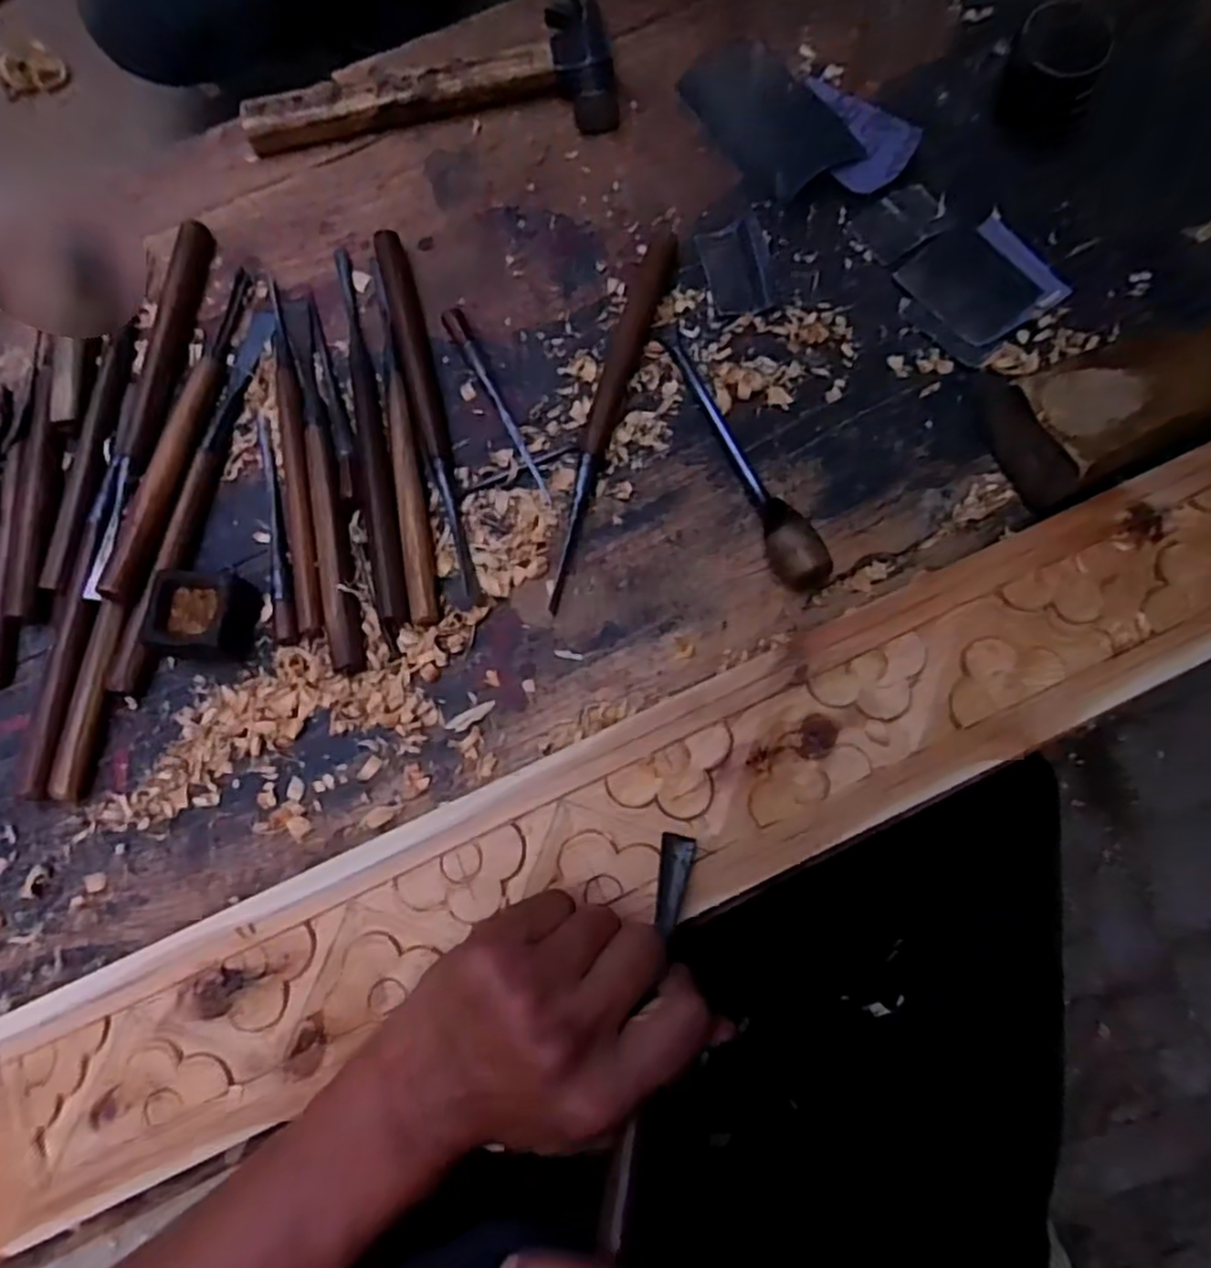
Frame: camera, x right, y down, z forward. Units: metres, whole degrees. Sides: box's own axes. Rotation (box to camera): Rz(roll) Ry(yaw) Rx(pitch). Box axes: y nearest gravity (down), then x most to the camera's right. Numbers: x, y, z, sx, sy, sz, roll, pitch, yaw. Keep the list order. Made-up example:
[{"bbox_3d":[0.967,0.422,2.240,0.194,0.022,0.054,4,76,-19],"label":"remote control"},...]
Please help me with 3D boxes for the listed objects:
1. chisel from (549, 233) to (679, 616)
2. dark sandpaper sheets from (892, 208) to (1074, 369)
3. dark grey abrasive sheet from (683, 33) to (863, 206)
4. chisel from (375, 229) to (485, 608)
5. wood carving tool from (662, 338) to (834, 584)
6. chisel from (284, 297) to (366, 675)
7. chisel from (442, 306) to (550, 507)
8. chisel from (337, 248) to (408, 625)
[{"bbox_3d":[0.001,-0.133,0.433,0.020,0.013,0.246,17,78,5],"label":"chisel"},{"bbox_3d":[0.229,-0.215,0.446,0.095,0.008,0.078,-38,77,-8],"label":"dark sandpaper sheets"},{"bbox_3d":[0.108,-0.346,0.481,0.073,0.011,0.129,-29,76,-6],"label":"dark grey abrasive sheet"},{"bbox_3d":[-0.105,-0.135,0.434,0.017,0.013,0.246,-16,77,-2],"label":"chisel"},{"bbox_3d":[0.075,-0.104,0.410,0.026,0.029,0.176,-24,75,-5],"label":"wood carving tool"},{"bbox_3d":[-0.167,-0.097,0.426,0.018,0.012,0.245,-13,77,-2],"label":"chisel"},{"bbox_3d":[-0.065,-0.137,0.436,0.011,0.012,0.136,-26,77,-5],"label":"chisel"},{"bbox_3d":[-0.142,-0.127,0.429,0.019,0.014,0.252,-12,77,-2],"label":"chisel"}]

